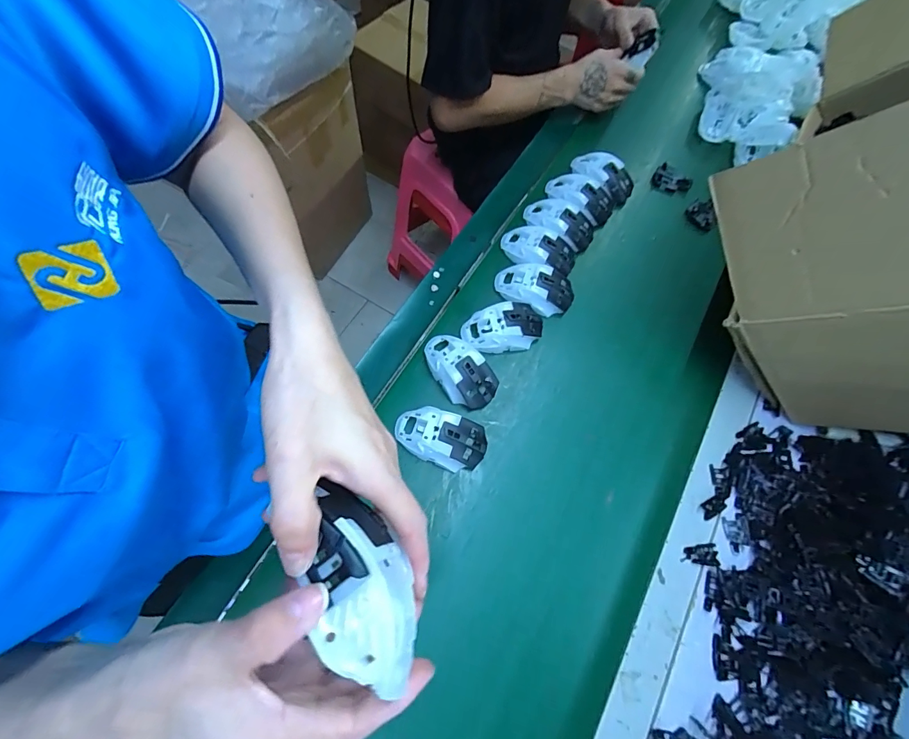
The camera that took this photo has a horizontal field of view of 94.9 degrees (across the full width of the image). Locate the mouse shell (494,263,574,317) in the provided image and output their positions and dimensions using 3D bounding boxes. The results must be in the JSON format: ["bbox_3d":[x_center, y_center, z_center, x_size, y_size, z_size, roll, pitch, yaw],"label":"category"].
[{"bbox_3d":[0.120,-0.121,0.623,0.115,0.029,0.068,14,68,3],"label":"mouse shell"}]

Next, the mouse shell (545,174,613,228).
[{"bbox_3d":[0.209,-0.287,0.697,0.115,0.040,0.062,37,71,12],"label":"mouse shell"}]

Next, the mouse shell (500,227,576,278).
[{"bbox_3d":[0.131,-0.184,0.646,0.115,0.031,0.070,12,68,3],"label":"mouse shell"}]

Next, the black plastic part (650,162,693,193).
[{"bbox_3d":[0.383,-0.332,0.737,0.064,0.020,0.046,35,71,11],"label":"black plastic part"}]

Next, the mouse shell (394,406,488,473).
[{"bbox_3d":[-0.017,0.088,0.531,0.112,0.040,0.067,16,68,4],"label":"mouse shell"}]

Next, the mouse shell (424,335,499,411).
[{"bbox_3d":[0.008,-0.002,0.569,0.067,0.036,0.119,-34,73,-15],"label":"mouse shell"}]

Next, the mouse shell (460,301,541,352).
[{"bbox_3d":[0.069,-0.058,0.595,0.114,0.037,0.061,-10,69,-6],"label":"mouse shell"}]

